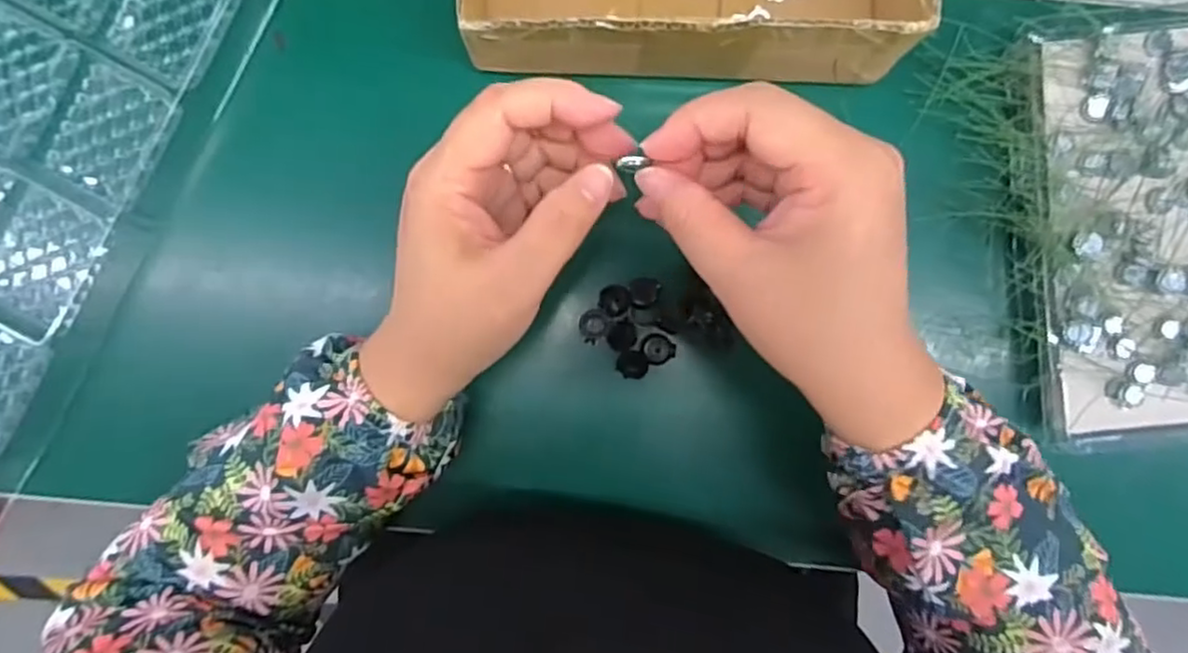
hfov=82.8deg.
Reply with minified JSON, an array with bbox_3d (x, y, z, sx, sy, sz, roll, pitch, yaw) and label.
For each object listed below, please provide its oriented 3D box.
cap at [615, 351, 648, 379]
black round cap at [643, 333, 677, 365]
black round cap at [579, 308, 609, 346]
[{"bbox_3d":[0.020,0.020,0.344,0.016,0.004,0.014,6,92,1],"label":"cap"},{"bbox_3d":[0.033,0.012,0.346,0.016,0.007,0.016,0,92,1],"label":"black round cap"},{"bbox_3d":[-0.001,-0.001,0.343,0.015,0.004,0.017,41,92,0],"label":"black round cap"}]

